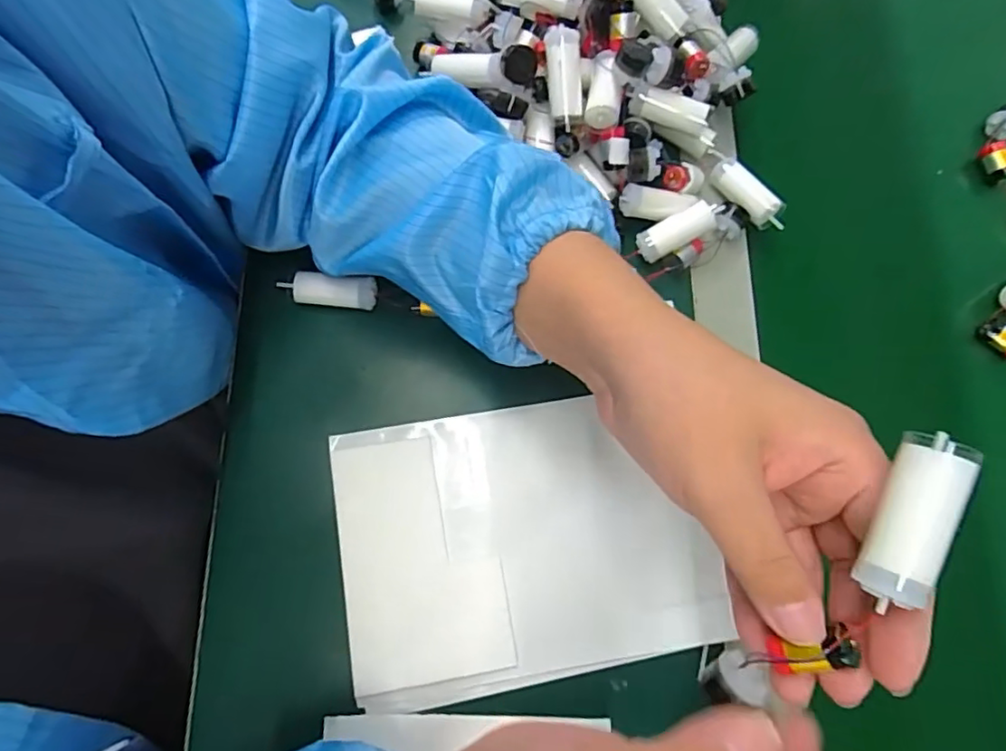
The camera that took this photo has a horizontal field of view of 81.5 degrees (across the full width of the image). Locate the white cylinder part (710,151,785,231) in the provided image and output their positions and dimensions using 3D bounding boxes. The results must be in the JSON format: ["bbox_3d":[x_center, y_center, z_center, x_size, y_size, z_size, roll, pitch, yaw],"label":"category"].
[{"bbox_3d":[0.161,-0.124,0.390,0.017,0.020,0.068,-38,80,-11],"label":"white cylinder part"}]

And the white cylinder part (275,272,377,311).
[{"bbox_3d":[-0.110,-0.053,0.364,0.059,0.014,0.016,8,75,0],"label":"white cylinder part"}]

